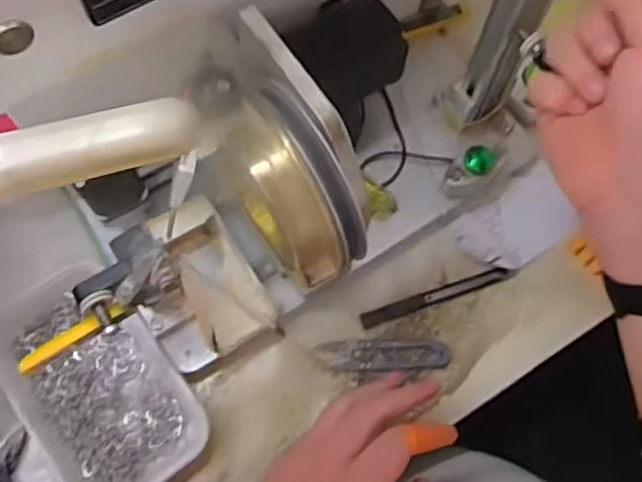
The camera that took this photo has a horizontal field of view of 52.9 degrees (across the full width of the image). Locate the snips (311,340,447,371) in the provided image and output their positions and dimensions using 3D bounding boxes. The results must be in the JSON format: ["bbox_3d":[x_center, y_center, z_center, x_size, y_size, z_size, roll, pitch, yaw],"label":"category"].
[{"bbox_3d":[0.048,0.085,0.484,0.098,0.014,0.023,1,69,-1],"label":"snips"}]

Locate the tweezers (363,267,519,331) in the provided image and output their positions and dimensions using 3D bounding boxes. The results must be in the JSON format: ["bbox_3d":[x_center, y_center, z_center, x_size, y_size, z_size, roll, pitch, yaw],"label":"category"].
[{"bbox_3d":[0.090,0.043,0.506,0.123,0.011,0.013,-18,71,-8],"label":"tweezers"}]

